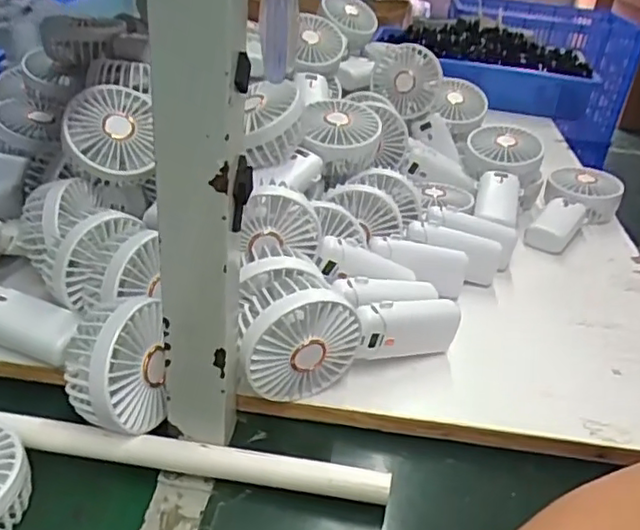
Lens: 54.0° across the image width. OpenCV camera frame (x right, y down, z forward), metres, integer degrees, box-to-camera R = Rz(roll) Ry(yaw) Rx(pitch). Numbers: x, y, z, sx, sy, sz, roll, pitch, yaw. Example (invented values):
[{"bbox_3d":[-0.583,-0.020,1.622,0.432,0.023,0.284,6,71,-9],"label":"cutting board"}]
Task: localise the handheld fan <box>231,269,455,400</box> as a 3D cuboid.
[{"bbox_3d":[0.027,0.046,0.469,0.183,0.089,0.054,-7,35,-19],"label":"handheld fan"}]

